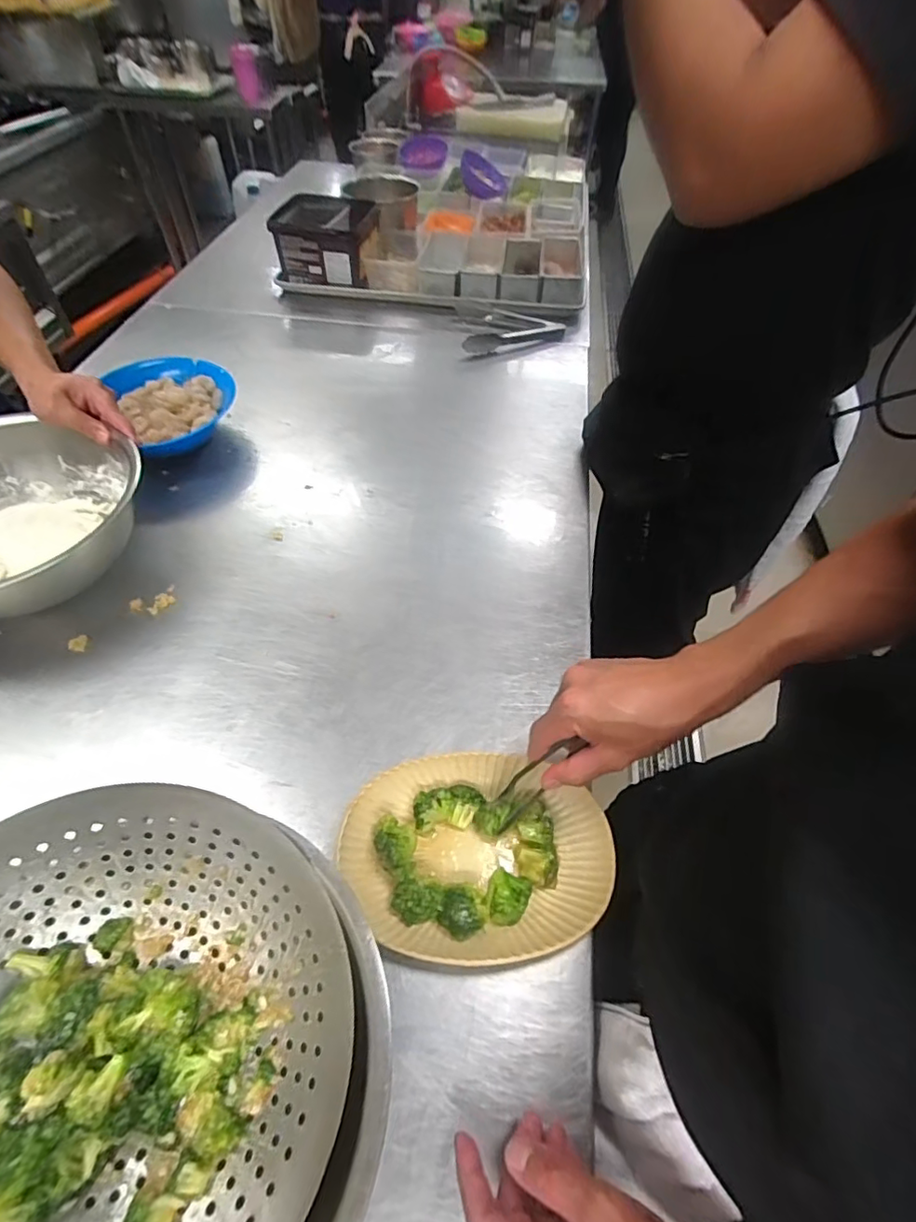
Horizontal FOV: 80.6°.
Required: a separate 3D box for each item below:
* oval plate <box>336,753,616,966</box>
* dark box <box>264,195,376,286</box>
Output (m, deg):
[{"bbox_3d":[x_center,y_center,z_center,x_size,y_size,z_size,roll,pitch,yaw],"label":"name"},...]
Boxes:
[{"bbox_3d":[0.016,0.207,0.466,0.224,0.033,0.161,5,52,2],"label":"oval plate"},{"bbox_3d":[-0.271,-0.779,1.126,0.179,0.106,0.187,4,54,2],"label":"dark box"}]

